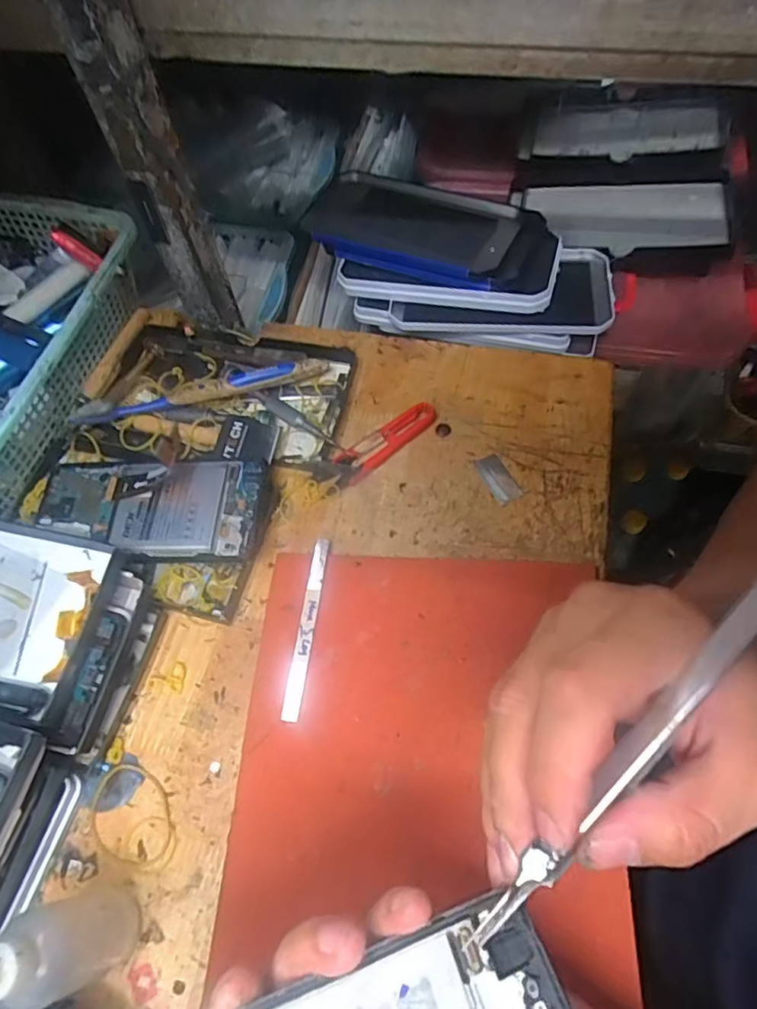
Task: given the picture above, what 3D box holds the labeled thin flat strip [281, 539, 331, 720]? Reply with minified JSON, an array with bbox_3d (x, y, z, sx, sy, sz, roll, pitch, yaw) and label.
[{"bbox_3d":[-0.043,0.072,0.359,0.010,0.004,0.112,5,63,6],"label":"labeled thin flat strip"}]

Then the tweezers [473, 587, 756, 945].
[{"bbox_3d":[0.080,0.074,0.178,0.007,0.017,0.153,41,87,19],"label":"tweezers"}]

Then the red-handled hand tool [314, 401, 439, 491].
[{"bbox_3d":[0.001,-0.043,0.421,0.097,0.011,0.025,-32,65,-13],"label":"red-handled hand tool"}]

